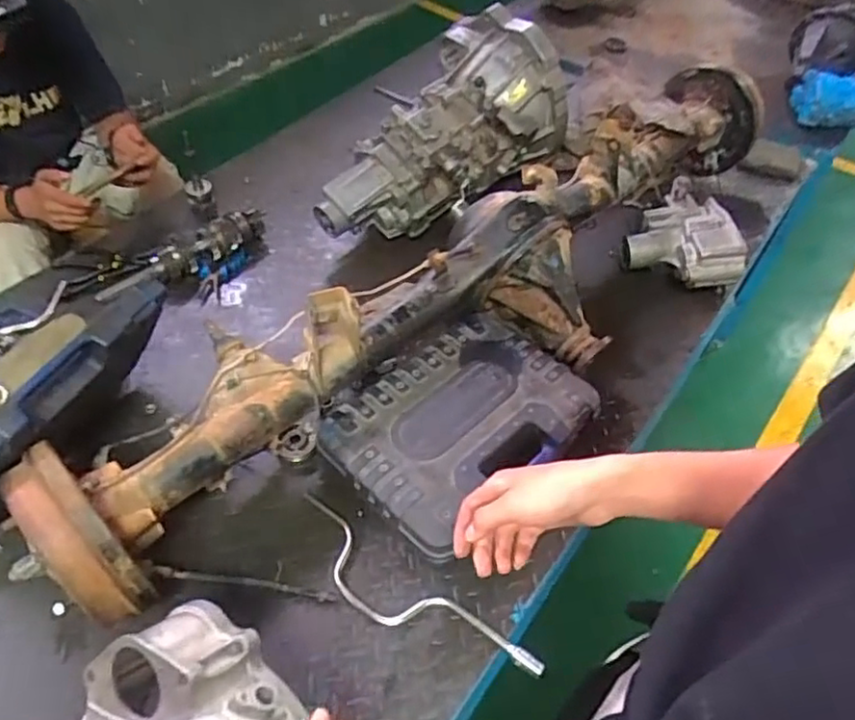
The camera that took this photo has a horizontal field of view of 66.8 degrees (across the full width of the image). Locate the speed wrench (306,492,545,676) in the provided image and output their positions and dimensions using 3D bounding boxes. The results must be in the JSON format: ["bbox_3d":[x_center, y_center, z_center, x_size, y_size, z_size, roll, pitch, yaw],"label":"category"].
[{"bbox_3d":[-0.039,0.312,0.859,0.395,0.028,0.084,31,56,22],"label":"speed wrench"}]

